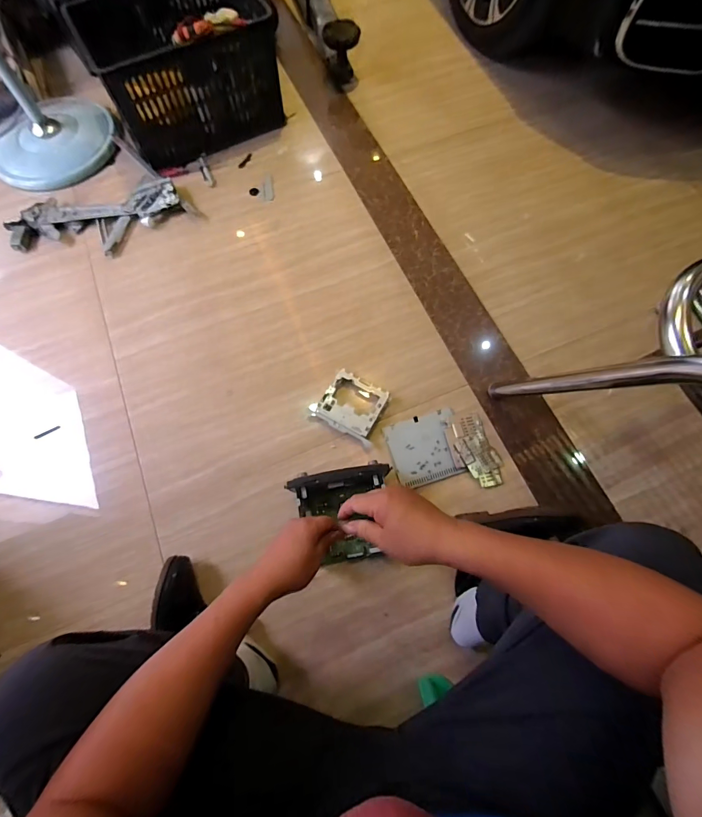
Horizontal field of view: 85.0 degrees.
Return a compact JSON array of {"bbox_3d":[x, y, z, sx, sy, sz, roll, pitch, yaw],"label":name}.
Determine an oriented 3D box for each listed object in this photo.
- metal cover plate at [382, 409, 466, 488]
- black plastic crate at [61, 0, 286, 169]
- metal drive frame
[{"bbox_3d":[0.176,0.093,0.898,0.165,0.006,0.152,-16,71,-4],"label":"metal cover plate"},{"bbox_3d":[-0.505,-1.039,1.171,0.483,0.270,0.375,-33,73,-10],"label":"black plastic crate"},{"bbox_3d":[0.003,-0.006,0.922,0.154,0.034,0.138,28,73,10],"label":"metal drive frame"}]

